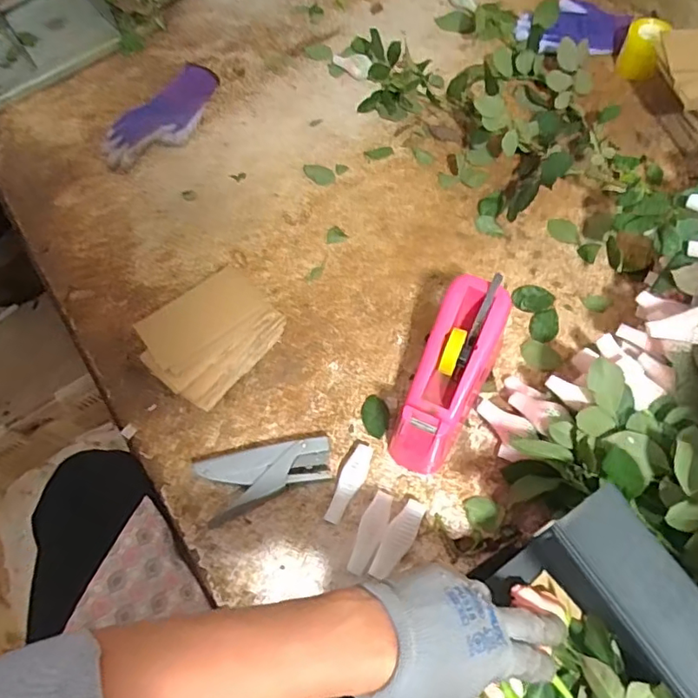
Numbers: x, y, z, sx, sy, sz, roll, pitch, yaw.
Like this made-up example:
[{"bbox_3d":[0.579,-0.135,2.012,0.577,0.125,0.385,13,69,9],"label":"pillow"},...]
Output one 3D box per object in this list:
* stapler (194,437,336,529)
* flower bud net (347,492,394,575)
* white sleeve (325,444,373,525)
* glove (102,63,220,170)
[{"bbox_3d":[-0.088,0.138,0.596,0.140,0.030,0.061,-16,65,-4],"label":"stapler"},{"bbox_3d":[0.024,0.193,0.575,0.026,0.018,0.086,18,68,11],"label":"flower bud net"},{"bbox_3d":[0.001,0.148,0.599,0.026,0.015,0.088,19,68,11],"label":"white sleeve"},{"bbox_3d":[-0.278,-0.352,0.832,0.094,0.031,0.223,26,69,14],"label":"glove"}]

